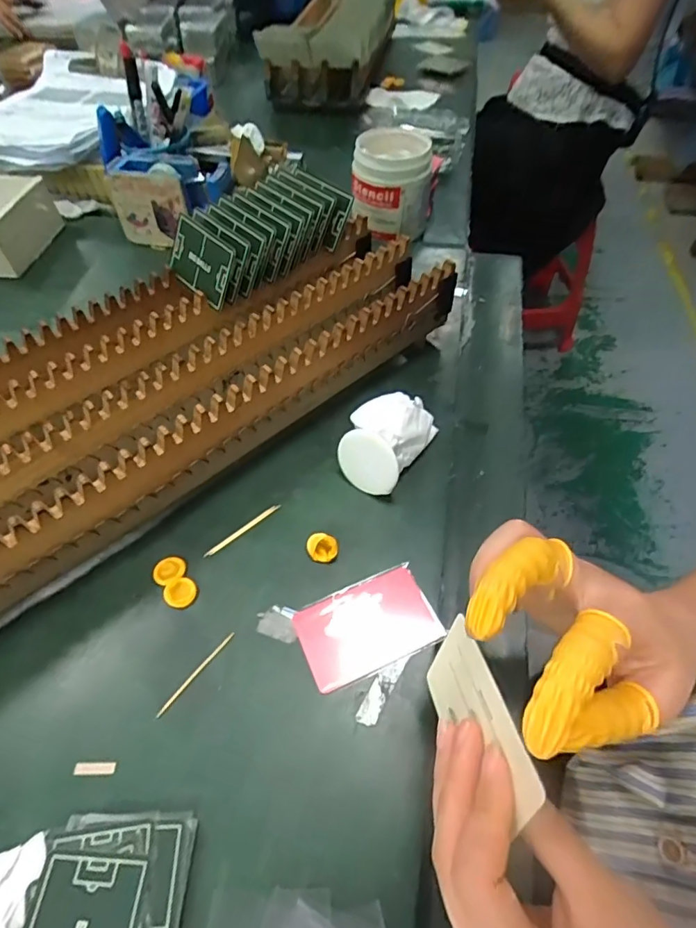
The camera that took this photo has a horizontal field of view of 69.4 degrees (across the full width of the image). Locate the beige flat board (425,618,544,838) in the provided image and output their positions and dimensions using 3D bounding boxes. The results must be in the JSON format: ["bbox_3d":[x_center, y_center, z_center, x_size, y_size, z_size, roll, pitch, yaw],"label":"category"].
[{"bbox_3d":[0.058,0.114,0.225,0.004,0.051,0.085,3,28,-16],"label":"beige flat board"}]

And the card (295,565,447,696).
[{"bbox_3d":[0.013,0.104,0.327,0.086,0.004,0.055,-20,56,-13],"label":"card"}]

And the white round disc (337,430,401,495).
[{"bbox_3d":[0.015,-0.001,0.379,0.048,0.046,0.008,25,33,17],"label":"white round disc"}]

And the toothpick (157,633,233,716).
[{"bbox_3d":[-0.094,0.129,0.312,0.004,0.004,0.062,31,60,22],"label":"toothpick"}]

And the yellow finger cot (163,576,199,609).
[{"bbox_3d":[-0.114,0.087,0.340,0.021,0.006,0.020,-1,53,1],"label":"yellow finger cot"}]

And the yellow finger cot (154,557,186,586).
[{"bbox_3d":[-0.124,0.073,0.349,0.021,0.004,0.020,-1,53,1],"label":"yellow finger cot"}]

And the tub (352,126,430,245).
[{"bbox_3d":[0.053,-0.340,0.616,0.092,0.094,0.091,4,54,4],"label":"tub"}]

